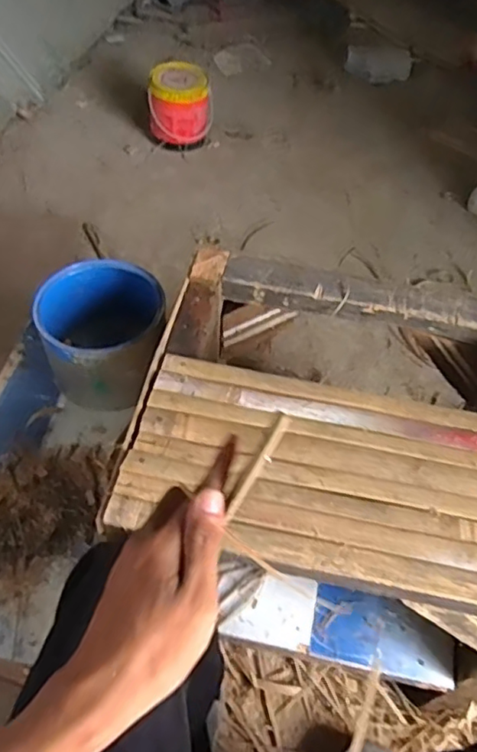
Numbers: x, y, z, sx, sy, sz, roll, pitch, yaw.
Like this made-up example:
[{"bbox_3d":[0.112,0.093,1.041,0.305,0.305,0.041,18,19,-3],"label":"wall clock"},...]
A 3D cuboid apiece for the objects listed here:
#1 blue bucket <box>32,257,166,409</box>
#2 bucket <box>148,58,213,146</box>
[{"bbox_3d":[-0.170,-0.045,0.733,0.140,0.126,0.164,1,51,-4],"label":"blue bucket"},{"bbox_3d":[-0.152,-0.704,1.521,0.158,0.161,0.164,-3,52,-7],"label":"bucket"}]

